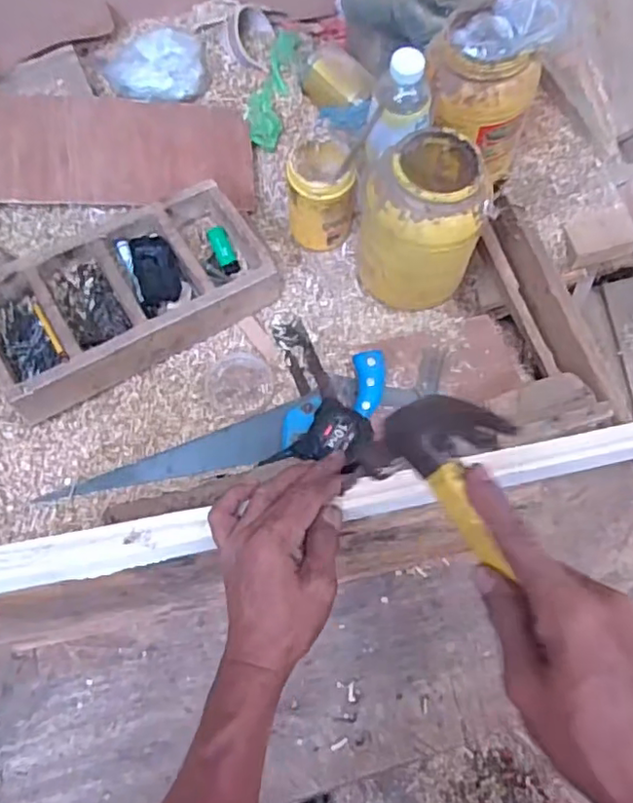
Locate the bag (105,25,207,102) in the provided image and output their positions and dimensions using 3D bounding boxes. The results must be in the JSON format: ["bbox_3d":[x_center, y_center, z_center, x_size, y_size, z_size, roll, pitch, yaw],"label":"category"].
[{"bbox_3d":[-0.252,-0.520,0.939,0.152,0.059,0.111,-18,62,-6],"label":"bag"}]

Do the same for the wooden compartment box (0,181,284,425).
[{"bbox_3d":[-0.247,-0.140,0.799,0.373,0.104,0.198,-31,64,-13],"label":"wooden compartment box"}]

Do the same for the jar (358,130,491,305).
[{"bbox_3d":[0.134,-0.241,0.784,0.152,0.192,0.161,9,63,8],"label":"jar"}]

